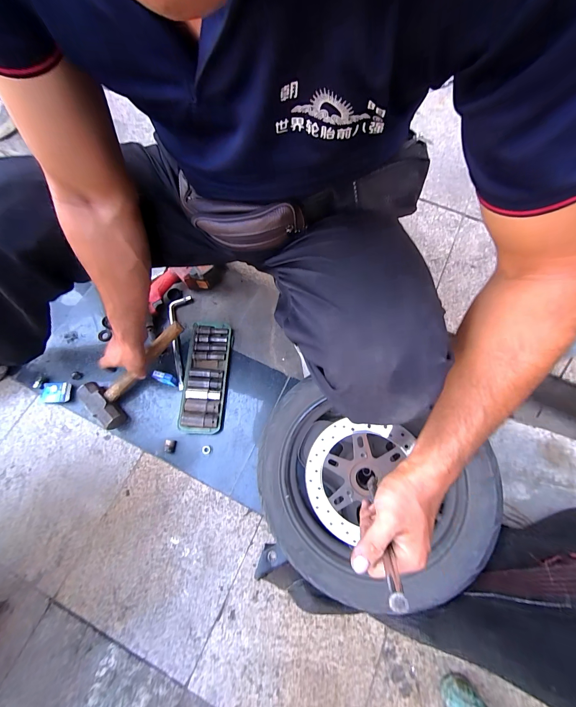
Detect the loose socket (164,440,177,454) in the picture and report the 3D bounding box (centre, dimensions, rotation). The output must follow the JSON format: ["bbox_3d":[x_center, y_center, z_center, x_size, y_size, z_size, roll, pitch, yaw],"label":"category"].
[{"bbox_3d":[-0.263,0.208,0.632,0.020,0.016,0.028,4,71,0],"label":"loose socket"}]

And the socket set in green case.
[{"bbox_3d":[-0.200,0.051,0.688,0.098,0.031,0.273,2,71,-1],"label":"socket set in green case"}]

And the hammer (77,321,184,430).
[{"bbox_3d":[-0.356,0.033,0.658,0.120,0.048,0.269,38,79,11],"label":"hammer"}]

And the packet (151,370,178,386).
[{"bbox_3d":[-0.287,0.060,0.666,0.048,0.049,0.021,14,71,3],"label":"packet"}]

